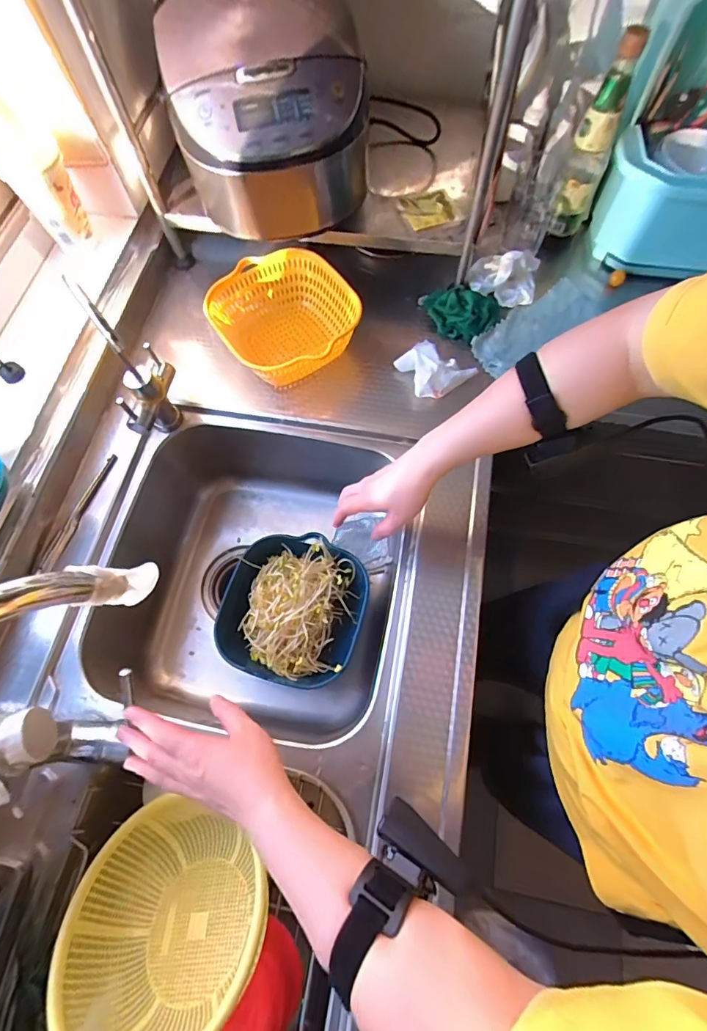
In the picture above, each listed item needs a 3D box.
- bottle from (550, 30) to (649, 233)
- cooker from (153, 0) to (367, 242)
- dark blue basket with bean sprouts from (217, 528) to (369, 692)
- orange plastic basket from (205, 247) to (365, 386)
[{"bbox_3d":[0.352,-0.539,0.657,0.064,0.243,0.075,19,70,8],"label":"bottle"},{"bbox_3d":[-0.111,-0.540,0.596,0.242,0.191,0.257,-15,69,-5],"label":"cooker"},{"bbox_3d":[-0.090,0.143,0.700,0.205,0.088,0.213,14,70,6],"label":"dark blue basket with bean sprouts"},{"bbox_3d":[-0.102,-0.288,0.681,0.188,0.085,0.202,-34,72,-11],"label":"orange plastic basket"}]

